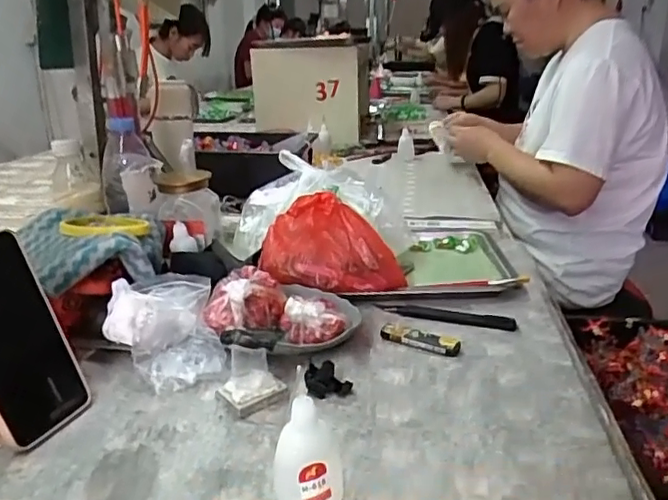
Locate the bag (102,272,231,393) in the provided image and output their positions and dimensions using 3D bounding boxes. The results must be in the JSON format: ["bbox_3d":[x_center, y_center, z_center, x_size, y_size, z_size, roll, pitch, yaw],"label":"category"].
[{"bbox_3d":[-0.164,0.074,0.562,0.100,0.069,0.117,-10,22,-22],"label":"bag"}]

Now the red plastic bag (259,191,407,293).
[{"bbox_3d":[-0.002,-0.007,0.651,0.160,0.099,0.057,0,21,1],"label":"red plastic bag"}]

